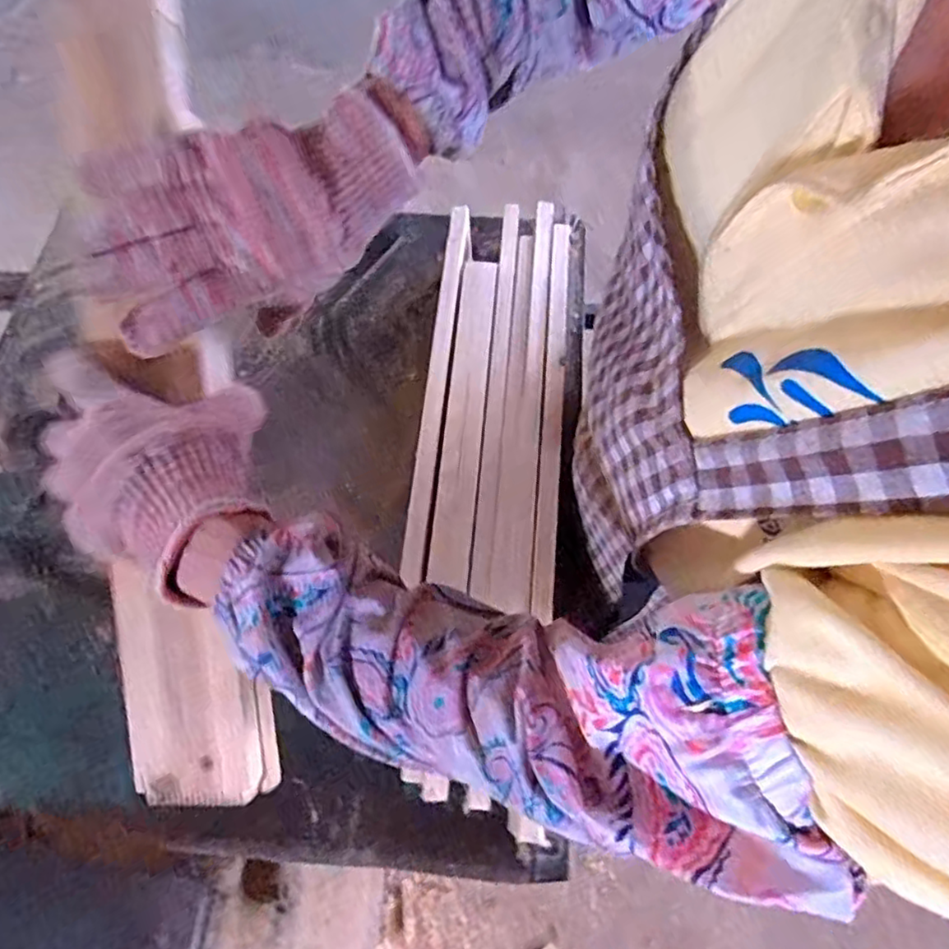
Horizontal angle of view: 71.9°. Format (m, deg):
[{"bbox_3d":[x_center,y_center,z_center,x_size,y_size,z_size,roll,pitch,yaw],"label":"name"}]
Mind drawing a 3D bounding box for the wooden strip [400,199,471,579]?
[{"bbox_3d":[-0.028,-0.088,0.547,0.018,0.009,0.353,4,68,4],"label":"wooden strip"}]

